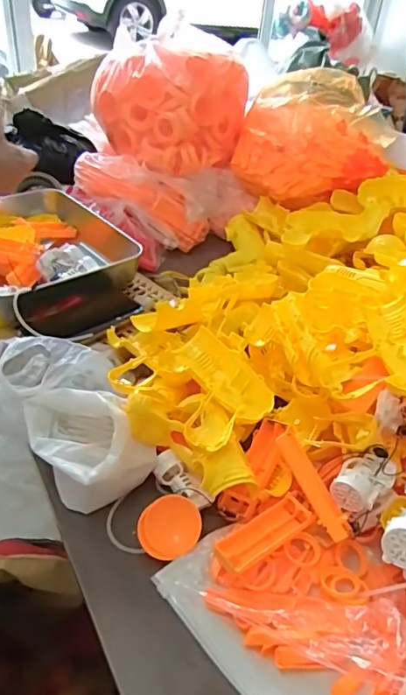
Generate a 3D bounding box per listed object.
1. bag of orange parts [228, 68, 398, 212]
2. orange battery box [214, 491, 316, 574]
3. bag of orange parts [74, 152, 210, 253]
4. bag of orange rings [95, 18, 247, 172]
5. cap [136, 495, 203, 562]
[{"bbox_3d":[0.210,-0.395,0.971,0.283,0.176,0.226,14,39,10],"label":"bag of orange parts"},{"bbox_3d":[0.059,0.177,0.486,0.105,0.016,0.036,-23,47,-31],"label":"orange battery box"},{"bbox_3d":[-0.109,-0.276,0.940,0.266,0.083,0.119,29,37,-13],"label":"bag of orange parts"},{"bbox_3d":[-0.061,-0.494,1.009,0.267,0.191,0.253,-15,43,-24],"label":"bag of orange rings"},{"bbox_3d":[-0.032,0.175,0.498,0.060,0.014,0.054,-36,75,-13],"label":"cap"}]

